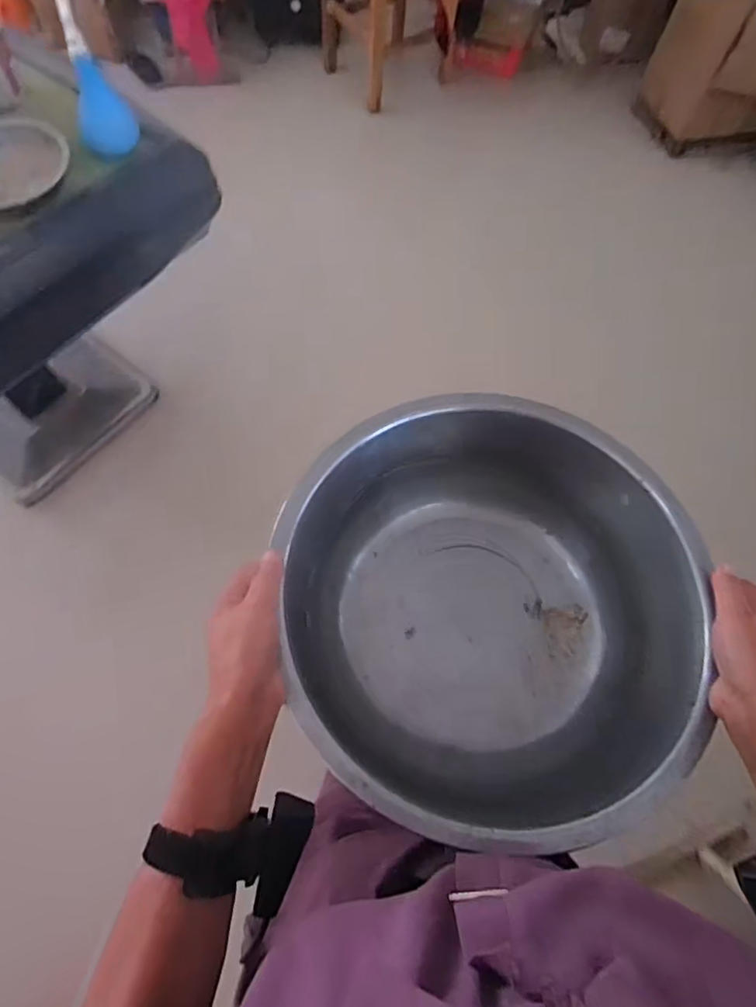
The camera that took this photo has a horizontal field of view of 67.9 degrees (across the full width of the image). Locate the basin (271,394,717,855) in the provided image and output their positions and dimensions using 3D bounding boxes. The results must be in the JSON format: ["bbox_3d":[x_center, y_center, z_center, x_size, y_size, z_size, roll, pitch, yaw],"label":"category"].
[{"bbox_3d":[0.098,0.109,0.528,0.345,0.138,0.341,1,66,-1],"label":"basin"}]

